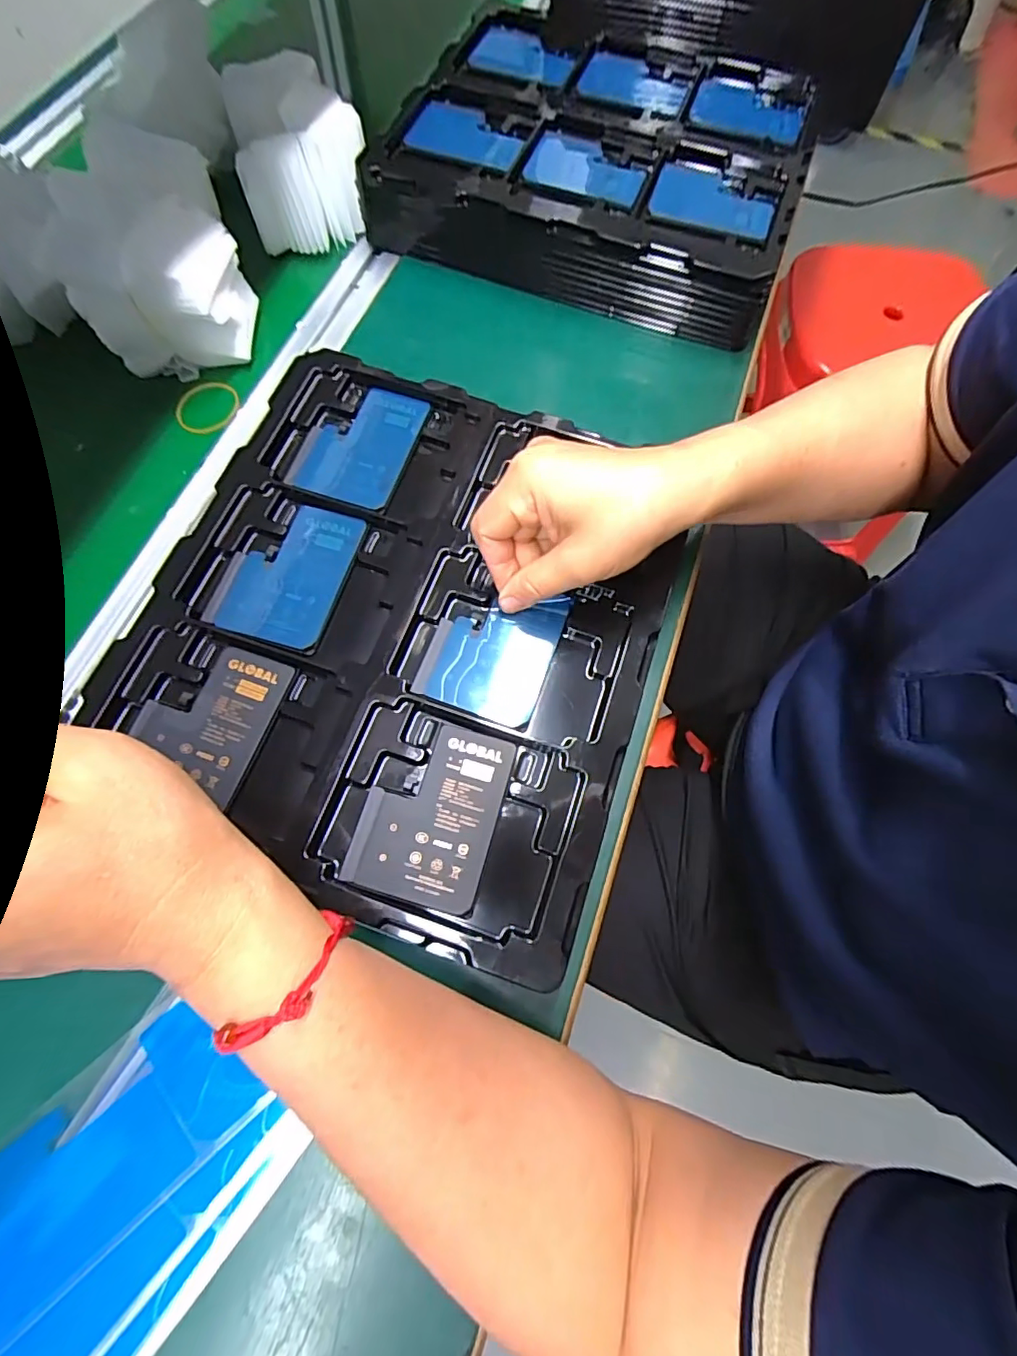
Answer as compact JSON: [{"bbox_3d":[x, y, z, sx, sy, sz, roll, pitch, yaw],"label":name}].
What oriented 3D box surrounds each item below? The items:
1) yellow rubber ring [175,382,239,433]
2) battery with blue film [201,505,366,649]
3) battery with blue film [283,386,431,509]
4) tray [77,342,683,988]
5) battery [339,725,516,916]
[{"bbox_3d":[-0.220,-0.199,0.405,0.044,0.004,0.048,1,68,-4],"label":"yellow rubber ring"},{"bbox_3d":[-0.130,-0.064,0.326,0.067,0.005,0.089,16,70,5],"label":"battery with blue film"},{"bbox_3d":[-0.097,-0.154,0.361,0.070,0.004,0.090,18,70,6],"label":"battery with blue film"},{"bbox_3d":[-0.061,-0.039,0.314,0.273,0.022,0.310,18,70,6],"label":"tray"},{"bbox_3d":[-0.039,0.067,0.282,0.066,0.004,0.088,15,70,5],"label":"battery"}]

